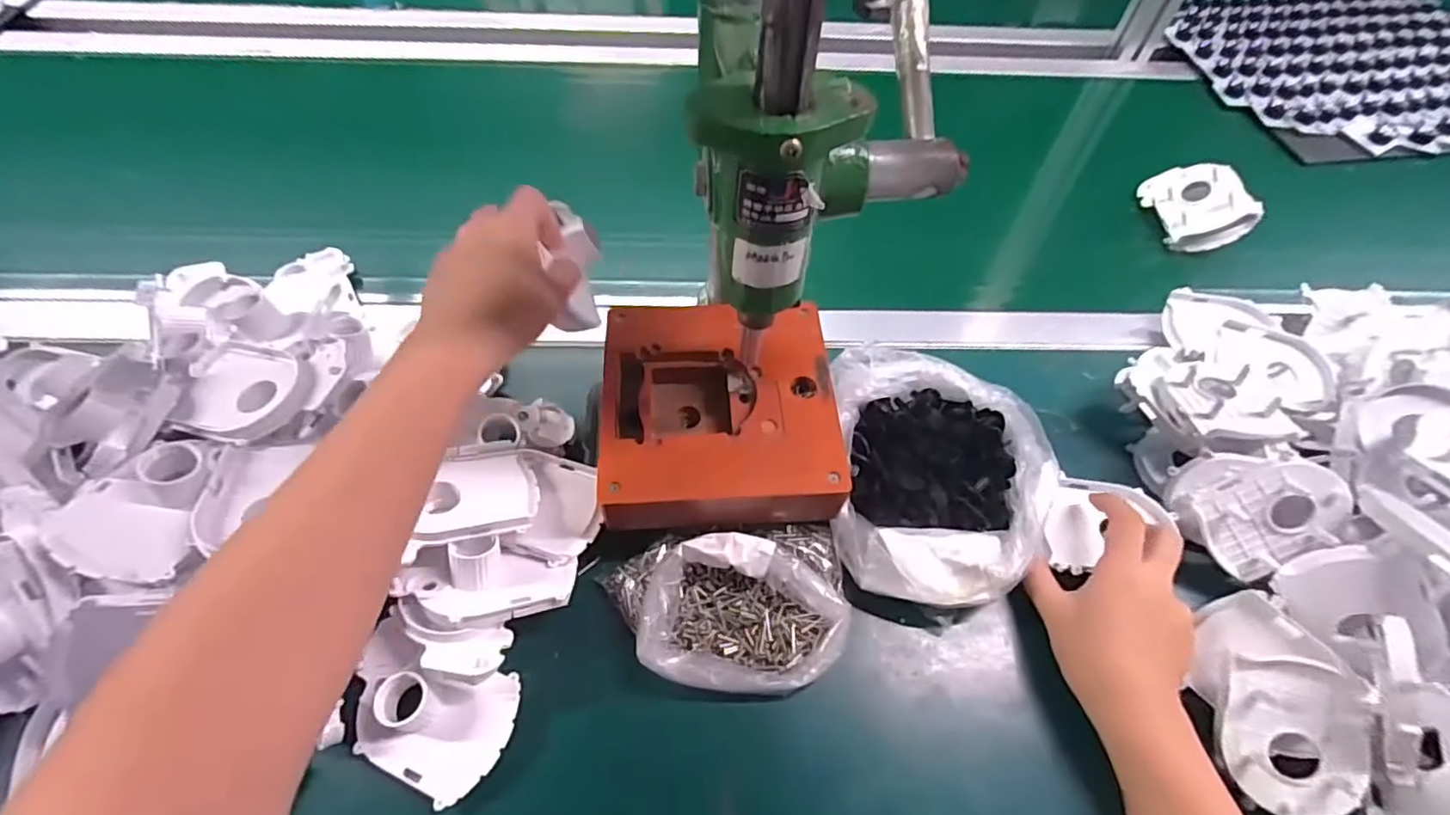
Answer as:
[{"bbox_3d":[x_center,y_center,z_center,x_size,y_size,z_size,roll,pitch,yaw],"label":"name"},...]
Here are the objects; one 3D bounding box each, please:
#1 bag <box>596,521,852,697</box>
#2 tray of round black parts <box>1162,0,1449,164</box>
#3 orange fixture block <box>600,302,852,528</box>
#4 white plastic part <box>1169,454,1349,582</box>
[{"bbox_3d":[0.004,0.119,0.371,0.145,0.041,0.097,-6,57,-6],"label":"bag"},{"bbox_3d":[0.820,-0.440,0.782,0.442,0.037,0.355,-8,57,-8],"label":"tray of round black parts"},{"bbox_3d":[-0.005,0.001,0.413,0.151,0.042,0.152,-2,57,-4],"label":"orange fixture block"},{"bbox_3d":[0.344,0.064,0.397,0.082,0.035,0.071,-40,88,19],"label":"white plastic part"}]

